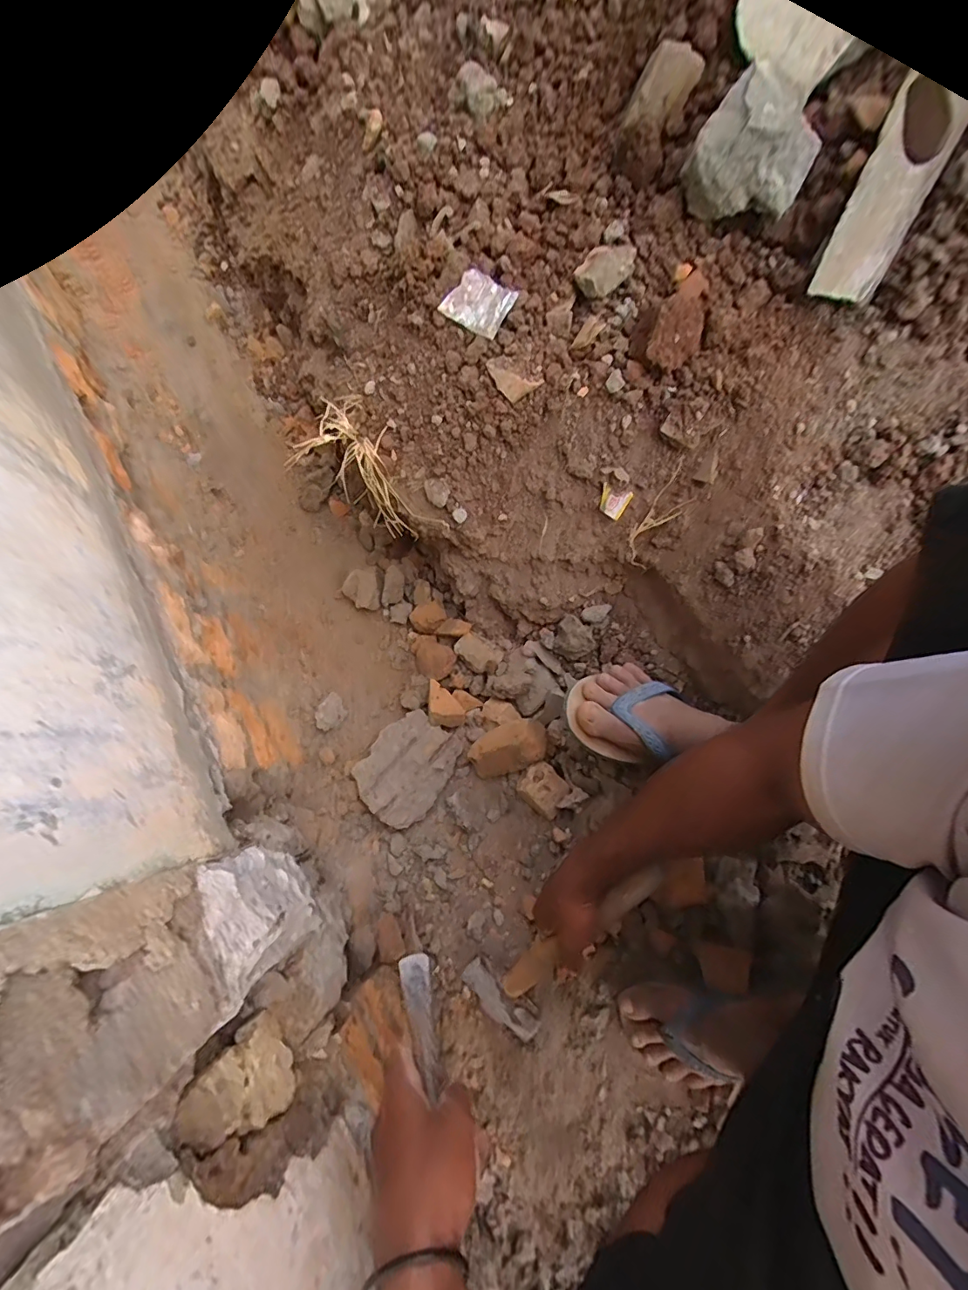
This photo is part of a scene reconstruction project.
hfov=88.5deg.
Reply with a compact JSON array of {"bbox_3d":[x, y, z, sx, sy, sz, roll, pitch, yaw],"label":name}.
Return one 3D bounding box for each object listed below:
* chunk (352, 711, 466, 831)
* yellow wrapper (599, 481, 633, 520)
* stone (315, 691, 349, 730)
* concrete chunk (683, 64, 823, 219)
[{"bbox_3d":[-0.107,0.171,0.703,0.114,0.042,0.149,33,79,9],"label":"chunk"},{"bbox_3d":[0.146,-0.164,0.564,0.034,0.007,0.033,30,119,1],"label":"yellow wrapper"},{"bbox_3d":[-0.228,0.099,0.734,0.045,0.027,0.045,-39,78,-8],"label":"stone"},{"bbox_3d":[0.263,-0.477,0.485,0.105,0.077,0.075,34,79,9],"label":"concrete chunk"}]

